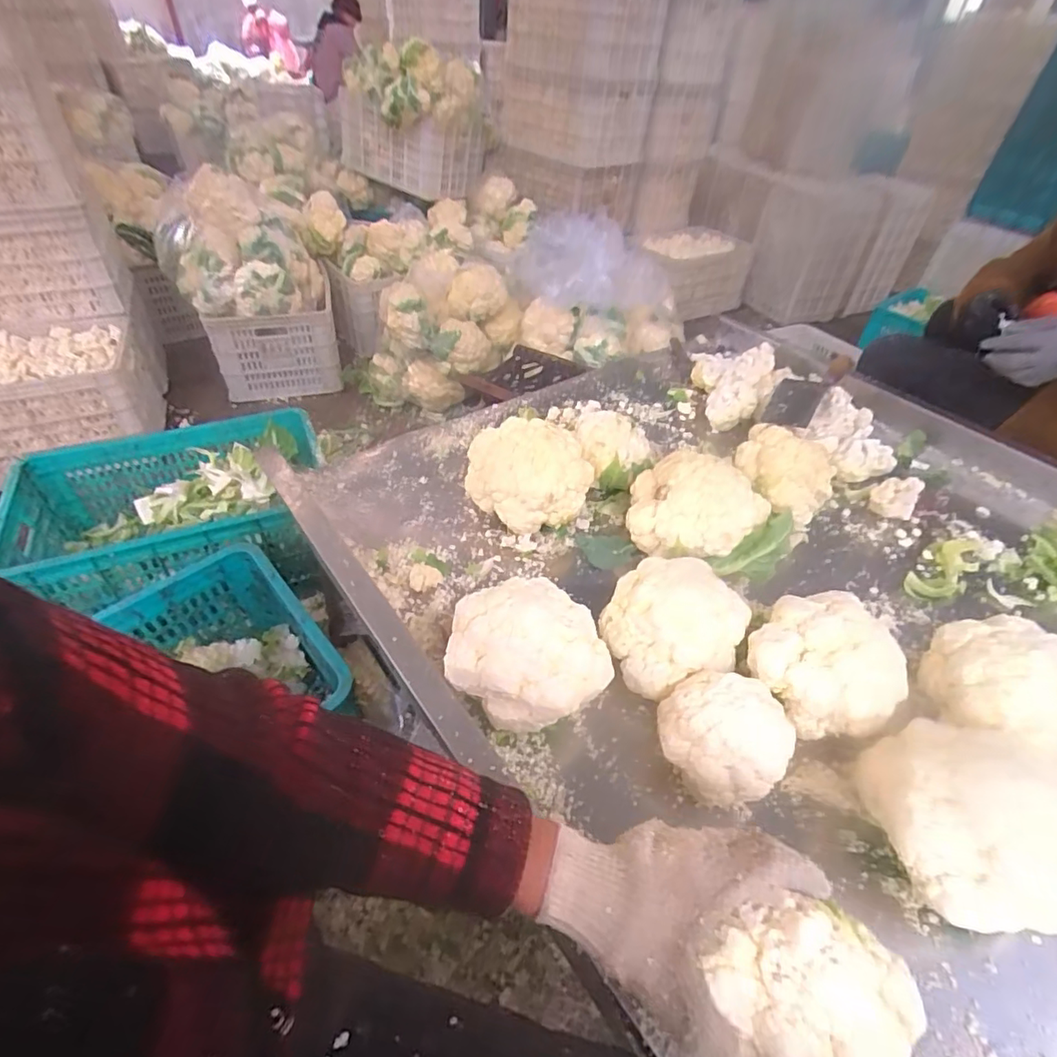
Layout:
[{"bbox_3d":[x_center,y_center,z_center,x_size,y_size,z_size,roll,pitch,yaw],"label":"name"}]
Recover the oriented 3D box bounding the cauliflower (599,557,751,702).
[{"bbox_3d":[0.156,0.111,0.603,0.135,0.123,0.134,2,44,-2],"label":"cauliflower"}]

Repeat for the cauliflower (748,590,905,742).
[{"bbox_3d":[0.311,0.150,0.577,0.143,0.130,0.118,36,53,29],"label":"cauliflower"}]

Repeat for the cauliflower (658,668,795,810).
[{"bbox_3d":[0.187,0.205,0.534,0.114,0.097,0.104,2,44,-2],"label":"cauliflower"}]

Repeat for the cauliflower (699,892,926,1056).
[{"bbox_3d":[0.168,0.277,0.325,0.104,0.073,0.097,3,44,-3],"label":"cauliflower"}]

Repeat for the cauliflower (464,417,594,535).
[{"bbox_3d":[-0.003,-0.079,0.792,0.174,0.121,0.135,33,51,27],"label":"cauliflower"}]

